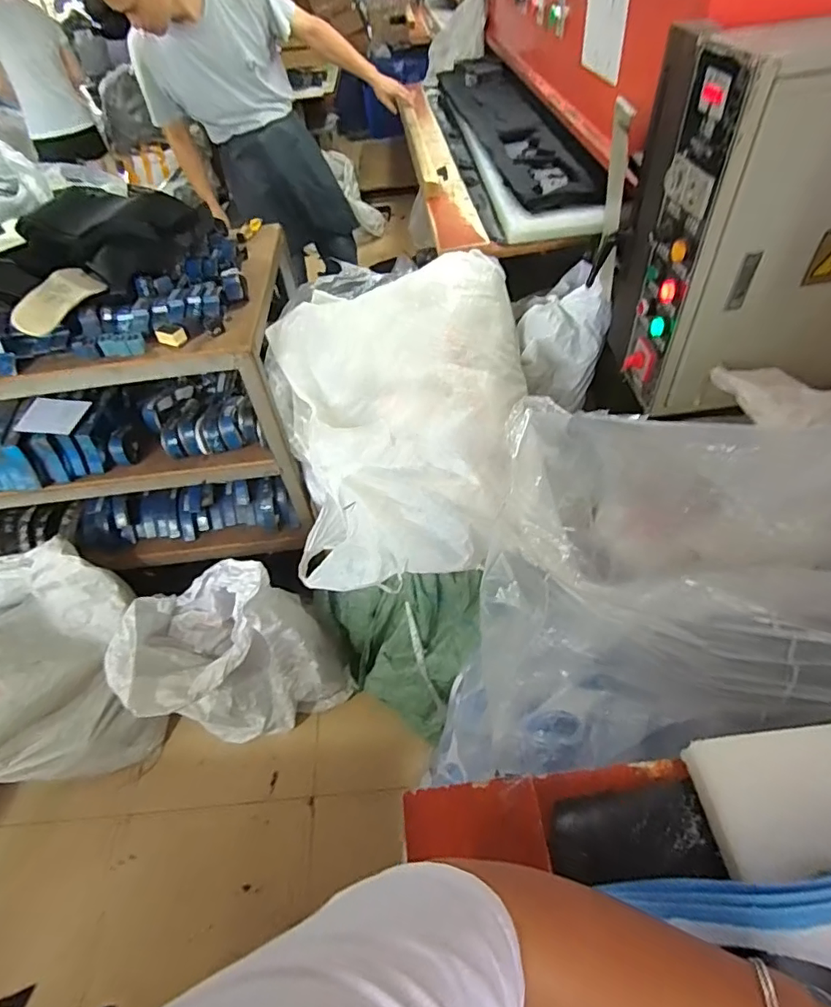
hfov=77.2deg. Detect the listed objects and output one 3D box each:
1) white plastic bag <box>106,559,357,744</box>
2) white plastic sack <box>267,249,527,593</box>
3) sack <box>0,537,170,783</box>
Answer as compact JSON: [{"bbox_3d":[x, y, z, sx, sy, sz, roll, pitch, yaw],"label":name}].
[{"bbox_3d":[-0.472,0.387,1.334,0.537,0.586,0.283,-1,53,3],"label":"white plastic bag"},{"bbox_3d":[-0.025,-0.167,1.094,0.522,0.366,0.608,-9,53,-3],"label":"white plastic sack"},{"bbox_3d":[-1.028,0.468,1.384,0.576,0.525,0.435,-11,53,-5],"label":"sack"}]

